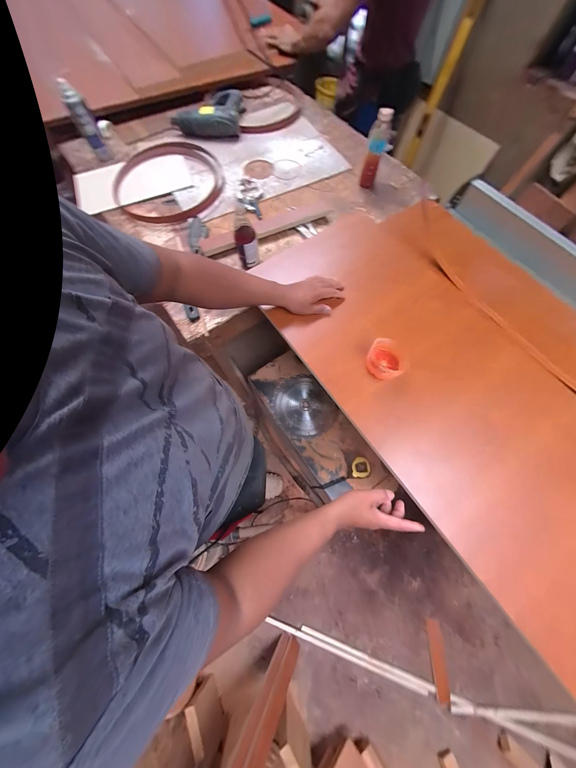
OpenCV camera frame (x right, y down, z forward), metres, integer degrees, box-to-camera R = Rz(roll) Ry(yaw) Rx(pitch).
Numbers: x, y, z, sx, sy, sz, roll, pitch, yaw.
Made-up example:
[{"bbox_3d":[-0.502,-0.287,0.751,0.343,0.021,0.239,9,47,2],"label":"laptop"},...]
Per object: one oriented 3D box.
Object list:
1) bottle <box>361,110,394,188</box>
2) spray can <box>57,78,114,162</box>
[{"bbox_3d":[0.275,-0.741,0.780,0.055,0.191,0.061,16,71,6],"label":"bottle"},{"bbox_3d":[-0.678,-0.876,0.833,0.070,0.183,0.071,-32,73,-10],"label":"spray can"}]

